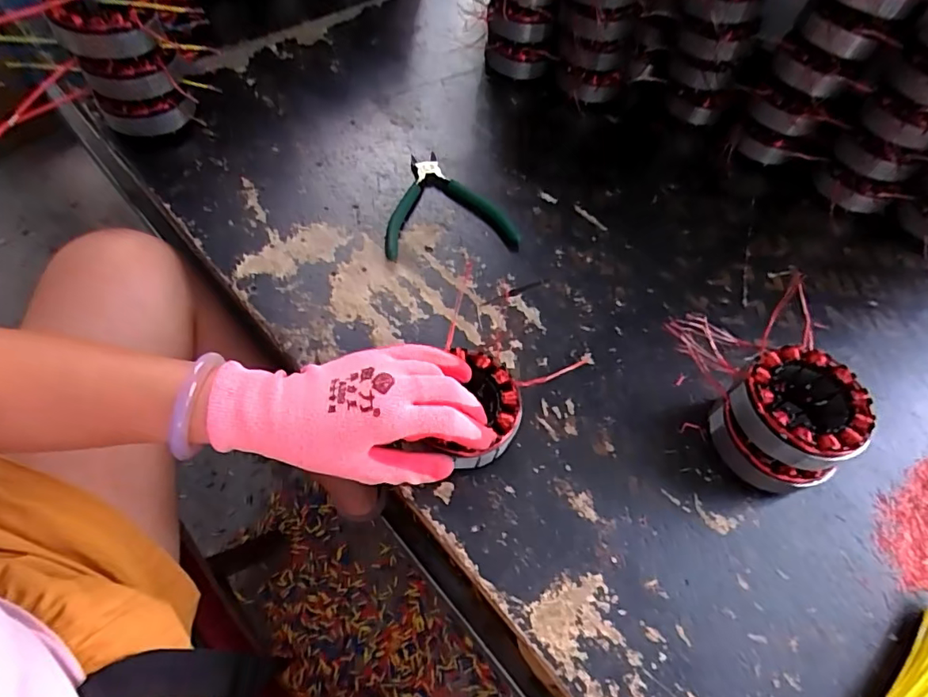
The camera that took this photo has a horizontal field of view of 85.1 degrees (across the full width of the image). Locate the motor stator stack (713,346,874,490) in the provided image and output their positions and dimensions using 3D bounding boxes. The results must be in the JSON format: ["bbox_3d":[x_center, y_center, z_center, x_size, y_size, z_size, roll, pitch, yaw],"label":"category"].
[{"bbox_3d":[0.241,0.054,0.386,0.090,0.077,0.090,41,65,19],"label":"motor stator stack"}]

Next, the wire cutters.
[{"bbox_3d":[-0.019,-0.150,0.517,0.132,0.012,0.130,-8,60,-8],"label":"wire cutters"}]

